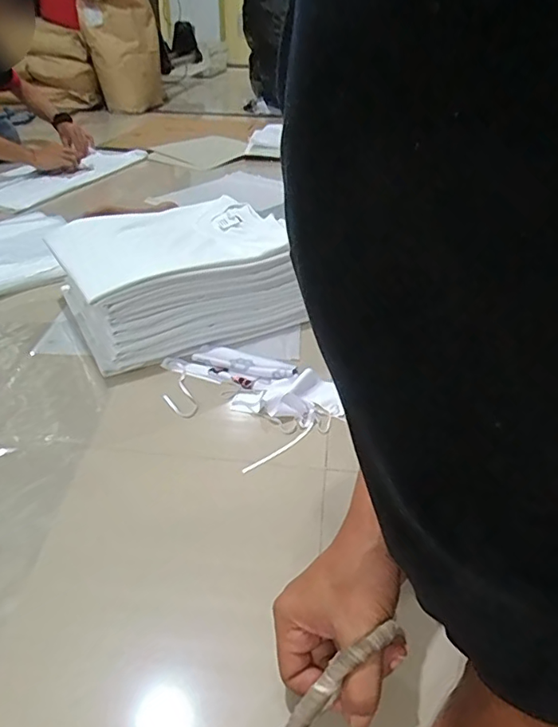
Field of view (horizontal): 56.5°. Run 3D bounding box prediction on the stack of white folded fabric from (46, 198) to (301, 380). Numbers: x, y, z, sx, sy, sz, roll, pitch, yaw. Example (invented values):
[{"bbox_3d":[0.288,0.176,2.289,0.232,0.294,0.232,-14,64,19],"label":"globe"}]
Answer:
[{"bbox_3d":[-0.165,-0.148,0.856,0.350,0.146,0.292,-13,36,-22],"label":"stack of white folded fabric"}]

